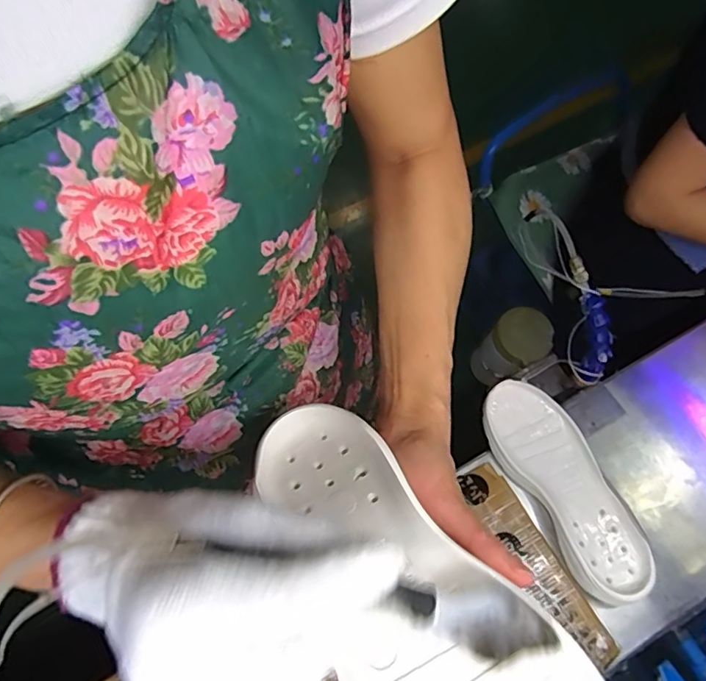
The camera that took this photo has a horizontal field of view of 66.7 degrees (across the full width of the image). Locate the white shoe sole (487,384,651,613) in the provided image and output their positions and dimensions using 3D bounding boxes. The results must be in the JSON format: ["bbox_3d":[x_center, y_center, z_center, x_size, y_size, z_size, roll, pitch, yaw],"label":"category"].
[{"bbox_3d":[0.225,0.152,0.576,0.088,0.031,0.236,-26,66,-11],"label":"white shoe sole"}]

